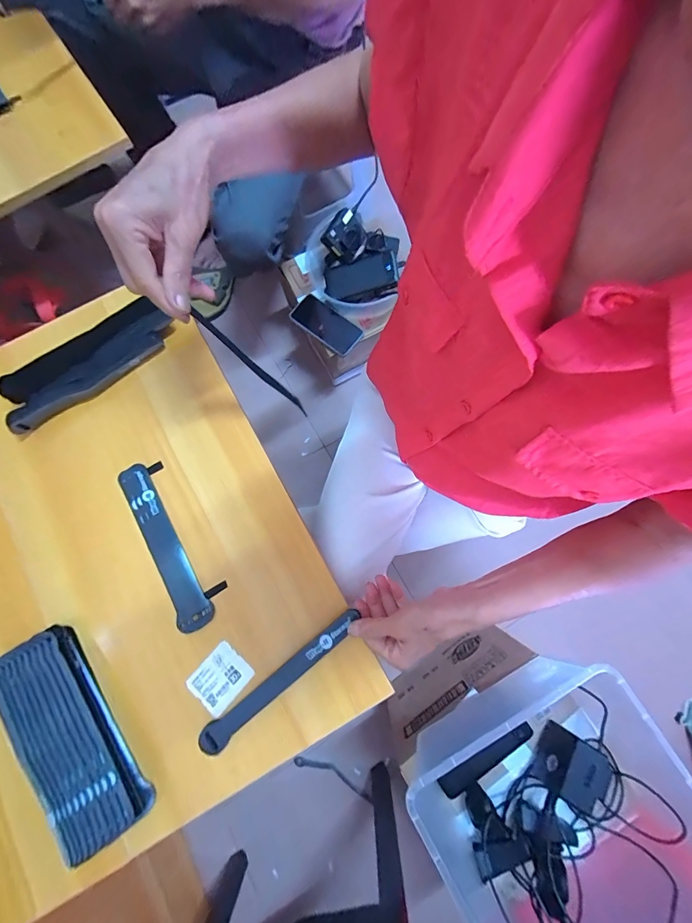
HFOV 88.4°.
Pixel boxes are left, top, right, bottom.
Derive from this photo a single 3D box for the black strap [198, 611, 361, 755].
[{"bbox_3d":[-0.066,0.222,0.366,0.197,0.012,0.022,-40,81,-3],"label":"black strap"}]

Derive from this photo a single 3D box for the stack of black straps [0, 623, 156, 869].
[{"bbox_3d":[-0.277,0.273,0.357,0.078,0.033,0.201,-36,80,-6],"label":"stack of black straps"}]

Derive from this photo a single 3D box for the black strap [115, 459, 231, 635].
[{"bbox_3d":[-0.199,0.089,0.405,0.056,0.004,0.198,-29,80,-5],"label":"black strap"}]

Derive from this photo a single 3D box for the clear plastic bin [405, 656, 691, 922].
[{"bbox_3d":[0.273,0.449,0.464,0.323,0.145,0.297,-30,80,-5],"label":"clear plastic bin"}]

